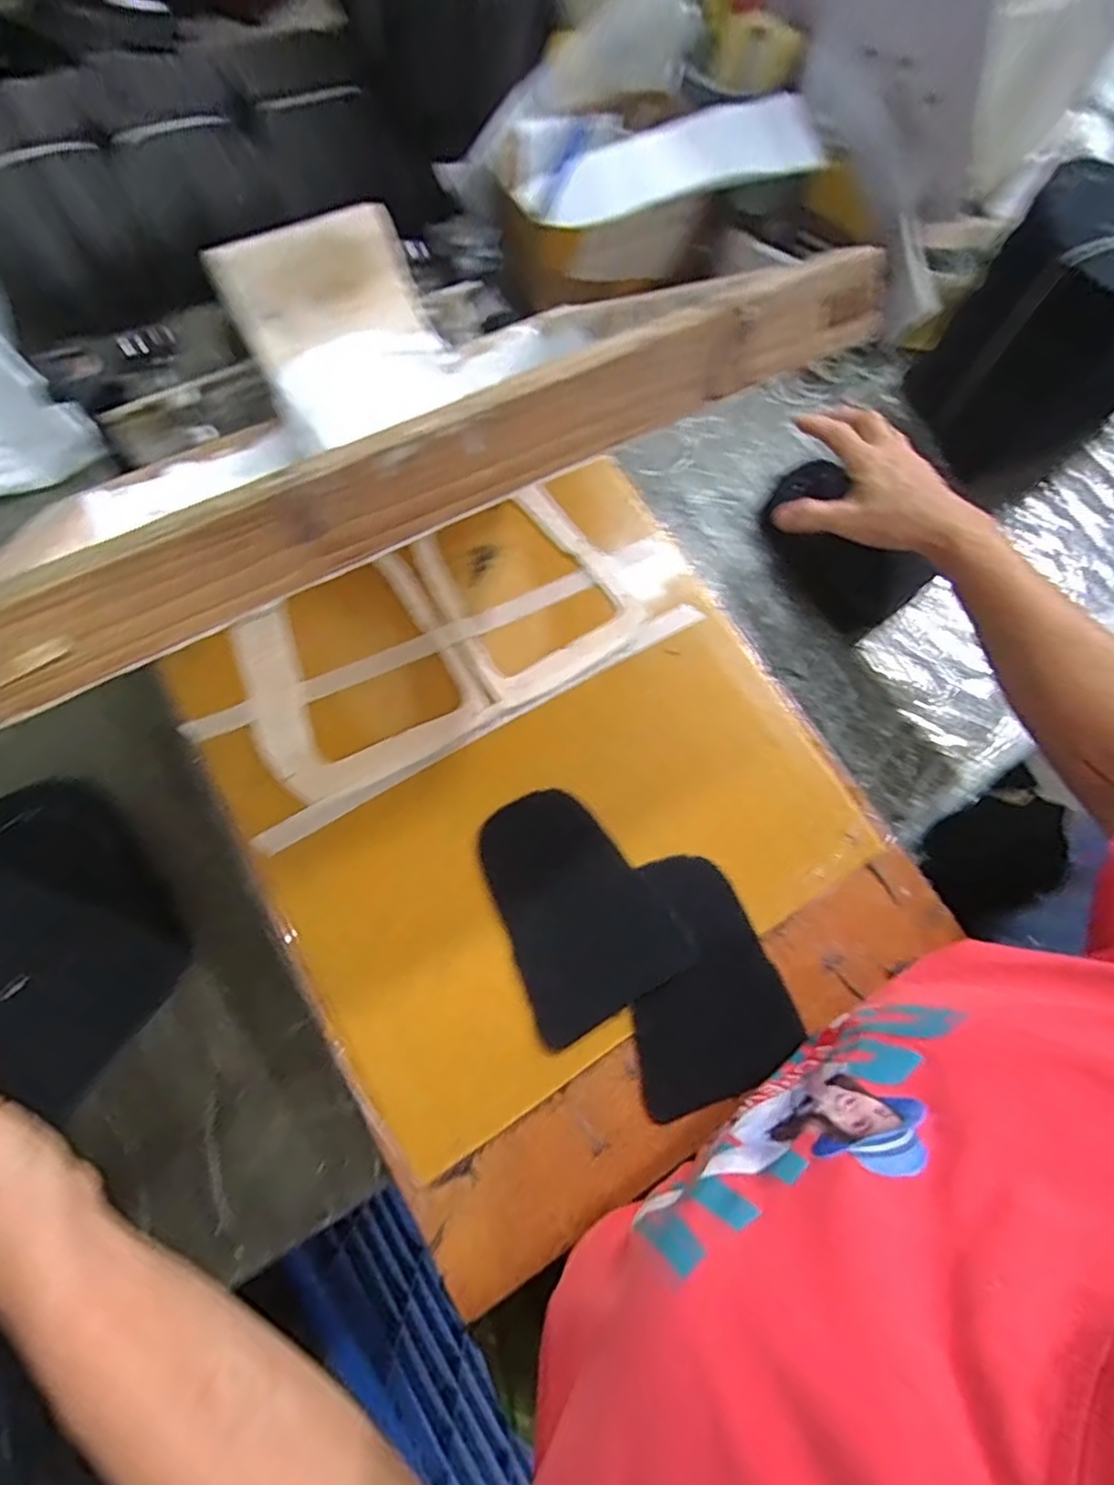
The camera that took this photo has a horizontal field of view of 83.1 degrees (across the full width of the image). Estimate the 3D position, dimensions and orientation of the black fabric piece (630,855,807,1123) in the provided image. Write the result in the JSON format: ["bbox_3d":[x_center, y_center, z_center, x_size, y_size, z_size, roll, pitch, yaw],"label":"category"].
[{"bbox_3d":[0.082,0.138,0.375,0.097,0.013,0.133,-19,75,-9],"label":"black fabric piece"}]

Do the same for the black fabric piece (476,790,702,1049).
[{"bbox_3d":[0.008,0.097,0.384,0.097,0.008,0.135,-29,77,-12],"label":"black fabric piece"}]

